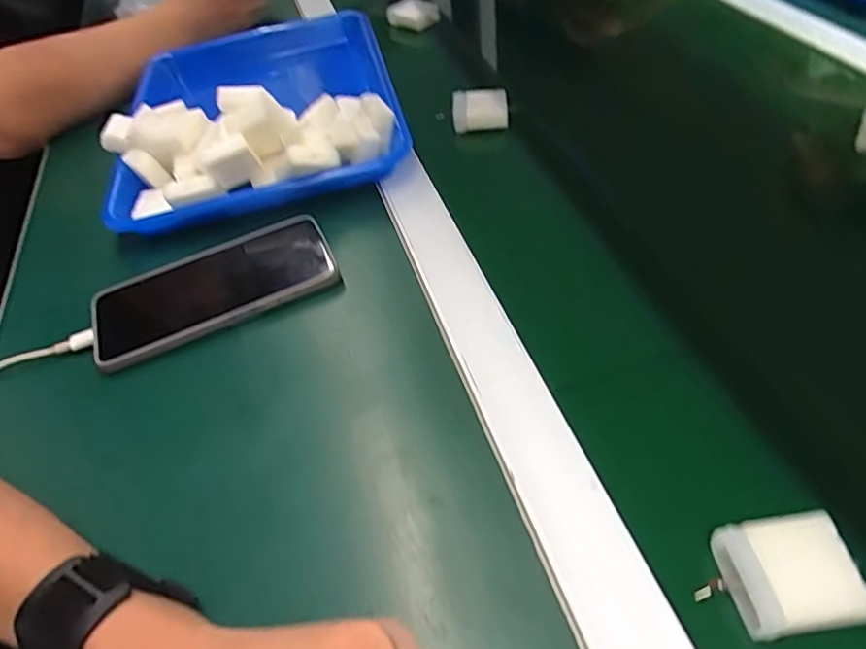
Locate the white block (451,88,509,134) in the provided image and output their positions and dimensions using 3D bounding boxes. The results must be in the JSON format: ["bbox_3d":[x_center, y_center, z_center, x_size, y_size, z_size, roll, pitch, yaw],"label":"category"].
[{"bbox_3d":[0.041,-0.192,0.546,0.048,0.028,0.032,-3,47,4],"label":"white block"}]

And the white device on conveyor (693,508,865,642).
[{"bbox_3d":[0.144,0.104,0.254,0.057,0.015,0.043,-8,46,-1],"label":"white device on conveyor"}]

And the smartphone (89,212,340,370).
[{"bbox_3d":[-0.154,-0.026,0.430,0.165,0.015,0.081,-23,45,-12],"label":"smartphone"}]

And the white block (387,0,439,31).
[{"bbox_3d":[-0.022,-0.365,0.719,0.058,0.029,0.026,13,50,18],"label":"white block"}]

